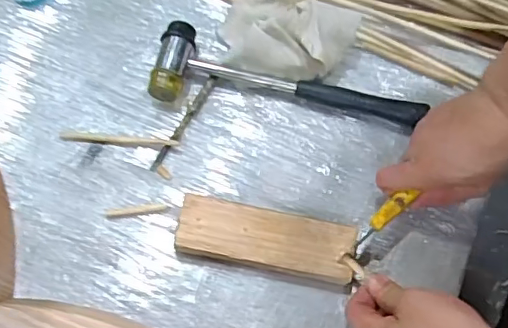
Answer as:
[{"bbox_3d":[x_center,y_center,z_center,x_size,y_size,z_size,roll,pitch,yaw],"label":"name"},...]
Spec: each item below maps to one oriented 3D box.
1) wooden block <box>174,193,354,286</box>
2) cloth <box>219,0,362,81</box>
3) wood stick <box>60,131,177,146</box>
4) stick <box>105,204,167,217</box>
[{"bbox_3d":[0.012,0.069,0.508,0.157,0.028,0.053,10,68,4],"label":"wooden block"},{"bbox_3d":[0.035,-0.135,0.584,0.136,0.052,0.096,12,68,5],"label":"cloth"},{"bbox_3d":[-0.135,-0.025,0.559,0.117,0.004,0.010,4,67,1],"label":"wood stick"},{"bbox_3d":[-0.113,0.044,0.530,0.057,0.004,0.008,-6,67,-3],"label":"stick"}]

